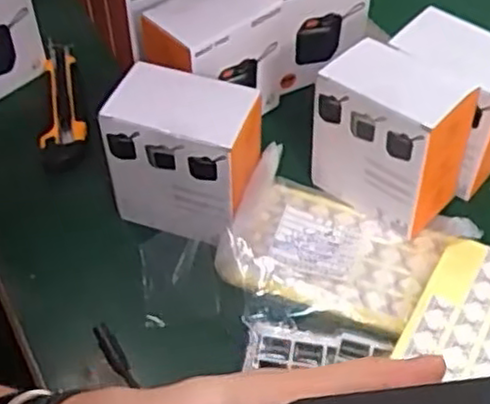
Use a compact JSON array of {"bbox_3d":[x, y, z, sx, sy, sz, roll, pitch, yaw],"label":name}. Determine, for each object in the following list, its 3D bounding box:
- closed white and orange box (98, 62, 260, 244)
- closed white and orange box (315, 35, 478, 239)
[{"bbox_3d":[-0.044,-0.034,0.520,0.104,0.110,0.065,21,53,17],"label":"closed white and orange box"},{"bbox_3d":[0.109,-0.050,0.528,0.065,0.113,0.104,-33,57,-25],"label":"closed white and orange box"}]

